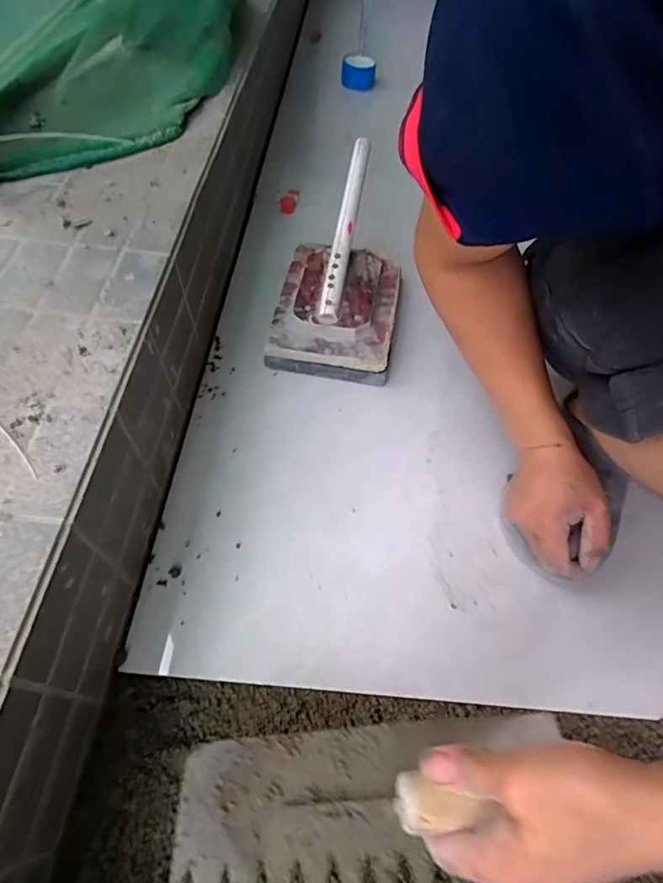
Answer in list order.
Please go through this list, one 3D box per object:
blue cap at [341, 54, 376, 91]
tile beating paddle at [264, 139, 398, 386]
[{"bbox_3d":[0.063,-0.847,1.128,0.079,0.054,0.069,6,57,0],"label":"blue cap"},{"bbox_3d":[0.020,-0.260,0.697,0.157,0.108,0.368,9,57,3],"label":"tile beating paddle"}]

